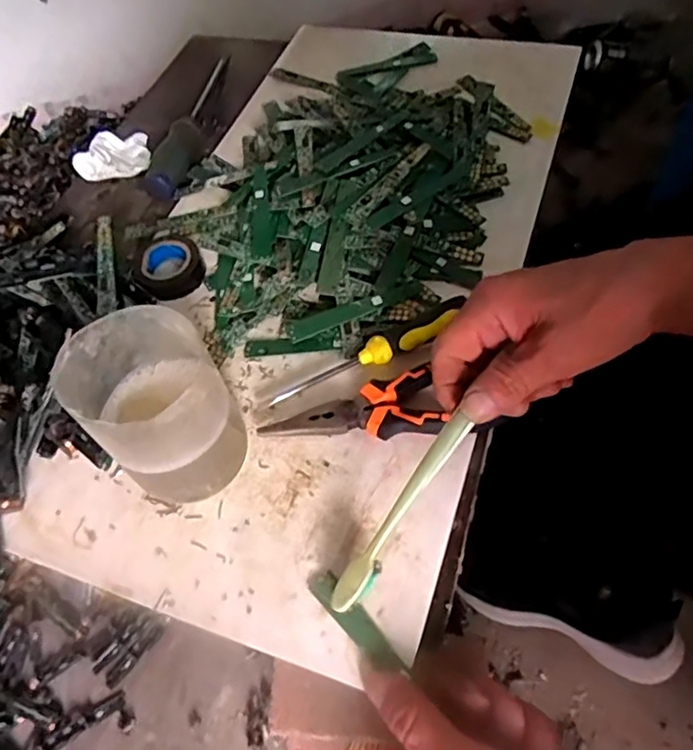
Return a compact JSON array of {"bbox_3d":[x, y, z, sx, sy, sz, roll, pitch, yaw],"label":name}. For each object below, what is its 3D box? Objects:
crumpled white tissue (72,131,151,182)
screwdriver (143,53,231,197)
[{"bbox_3d":[-0.222,-0.214,0.582,0.067,0.020,0.059,0,56,8],"label":"crumpled white tissue"},{"bbox_3d":[-0.142,-0.249,0.590,0.034,0.031,0.210,6,57,13],"label":"screwdriver"}]

